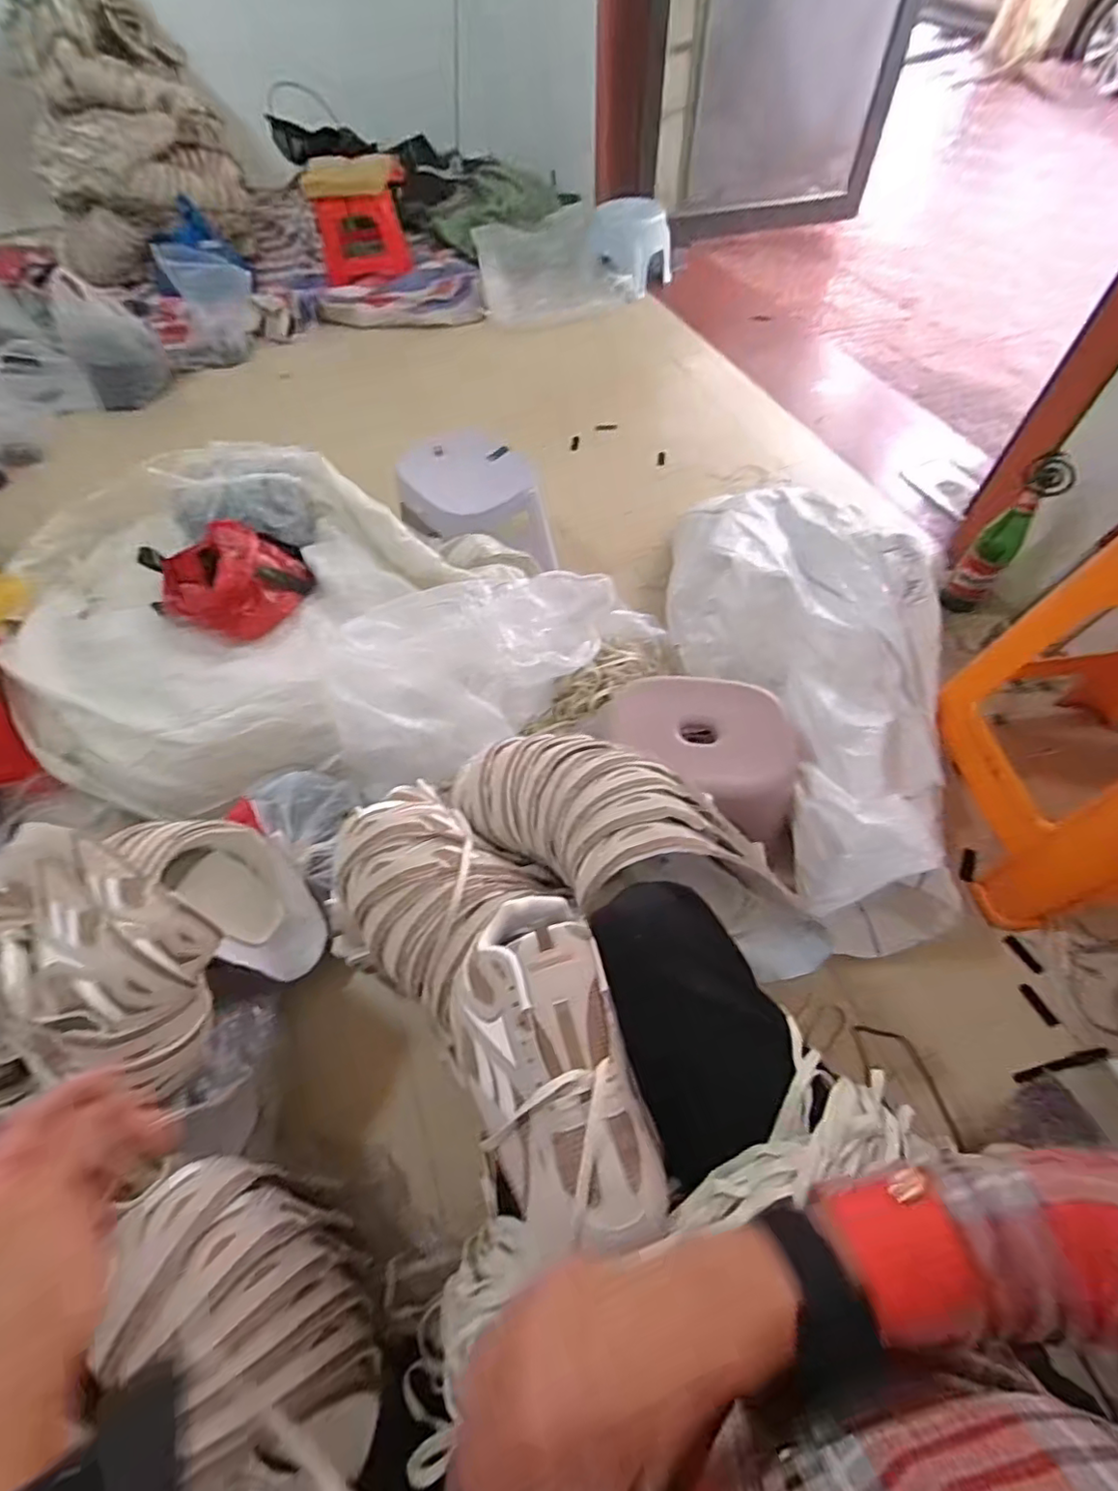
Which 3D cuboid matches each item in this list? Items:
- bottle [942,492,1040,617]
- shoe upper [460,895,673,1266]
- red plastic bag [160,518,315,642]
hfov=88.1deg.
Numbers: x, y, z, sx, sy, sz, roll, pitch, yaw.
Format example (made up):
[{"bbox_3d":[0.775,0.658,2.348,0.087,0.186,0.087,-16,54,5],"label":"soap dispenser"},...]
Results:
[{"bbox_3d":[0.809,-0.353,1.092,0.072,0.248,0.067,39,67,23],"label":"bottle"},{"bbox_3d":[-0.010,0.224,0.429,0.115,0.060,0.227,-16,59,-8],"label":"shoe upper"},{"bbox_3d":[-0.580,-0.301,0.982,0.247,0.096,0.194,16,60,12],"label":"red plastic bag"}]

